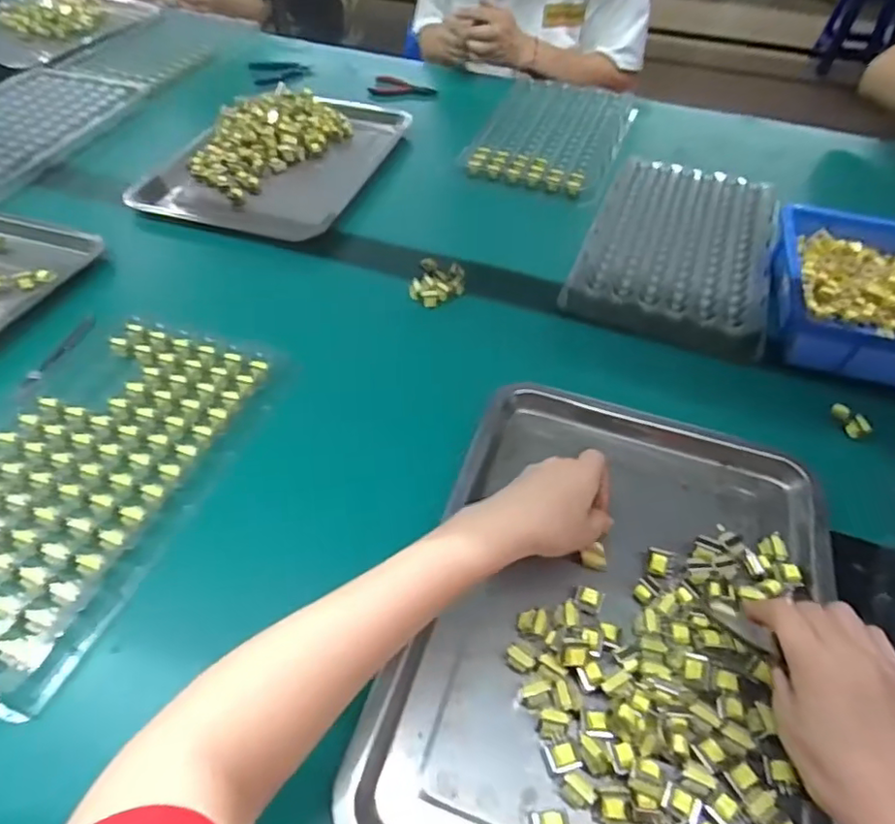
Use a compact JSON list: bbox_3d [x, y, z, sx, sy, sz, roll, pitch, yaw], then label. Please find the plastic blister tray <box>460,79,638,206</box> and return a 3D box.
[{"bbox_3d":[0.165,-0.445,0.936,0.224,0.022,0.319,17,55,14],"label":"plastic blister tray"}]

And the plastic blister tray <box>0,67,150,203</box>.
[{"bbox_3d":[-0.649,-0.440,0.900,0.204,0.019,0.367,19,53,5],"label":"plastic blister tray"}]

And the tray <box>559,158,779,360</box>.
[{"bbox_3d":[0.292,-0.214,0.737,0.218,0.031,0.348,18,50,13],"label":"tray"}]

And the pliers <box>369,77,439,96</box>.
[{"bbox_3d":[-0.077,-0.577,1.045,0.119,0.011,0.069,12,49,8],"label":"pliers"}]

